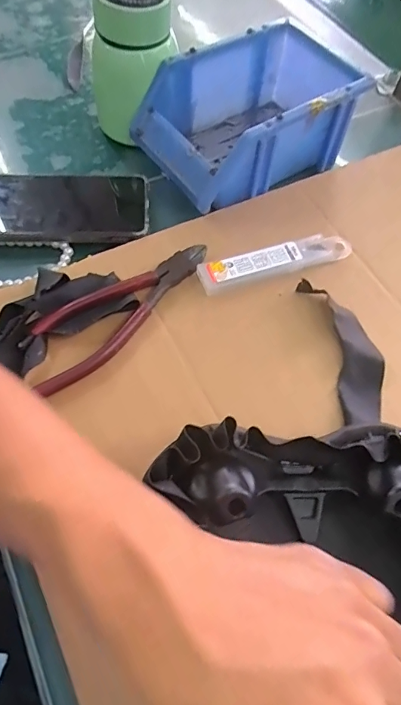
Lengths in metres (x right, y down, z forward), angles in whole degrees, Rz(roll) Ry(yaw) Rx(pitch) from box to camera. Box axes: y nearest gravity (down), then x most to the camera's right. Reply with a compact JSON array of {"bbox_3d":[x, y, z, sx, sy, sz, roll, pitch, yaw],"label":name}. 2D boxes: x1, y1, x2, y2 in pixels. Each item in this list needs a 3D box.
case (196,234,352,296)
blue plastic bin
[{"bbox_3d":[0.061,-0.071,0.344,0.127,0.010,0.026,-18,63,-13],"label":"case"},{"bbox_3d":[0.056,-0.214,0.400,0.207,0.076,0.119,-31,67,-18],"label":"blue plastic bin"}]

